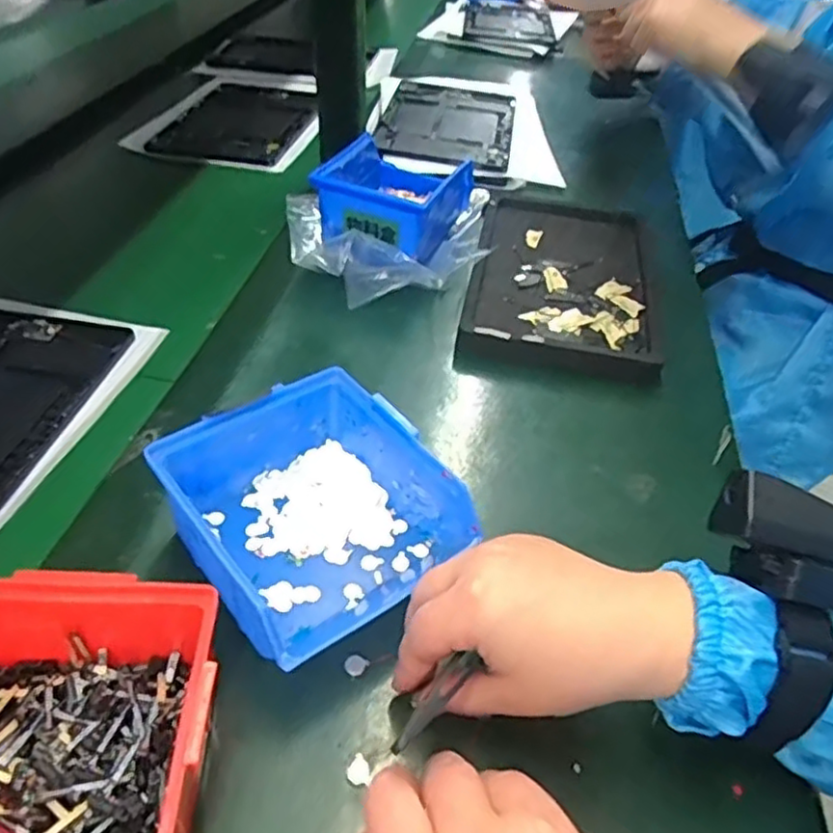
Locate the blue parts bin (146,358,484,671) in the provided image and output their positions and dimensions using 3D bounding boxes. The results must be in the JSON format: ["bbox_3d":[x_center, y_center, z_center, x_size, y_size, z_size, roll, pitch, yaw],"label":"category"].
[{"bbox_3d":[-0.053,0.048,0.368,0.132,0.061,0.128,-24,47,-26],"label":"blue parts bin"}]

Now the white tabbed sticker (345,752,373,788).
[{"bbox_3d":[-0.025,0.155,0.299,0.010,0.004,0.013,-24,50,-26],"label":"white tabbed sticker"}]

